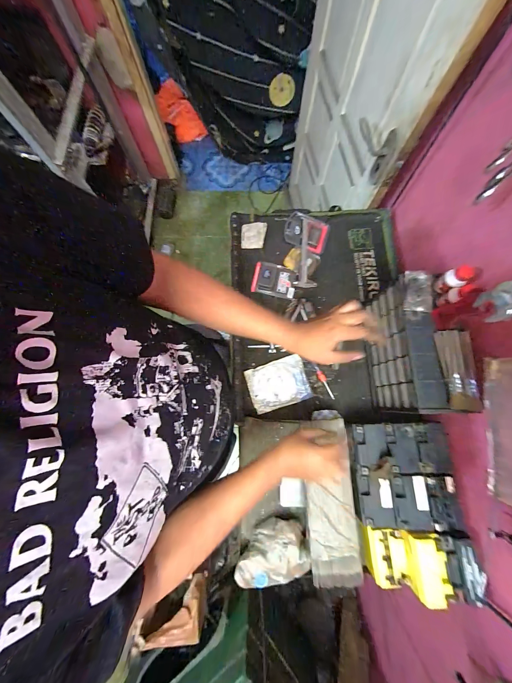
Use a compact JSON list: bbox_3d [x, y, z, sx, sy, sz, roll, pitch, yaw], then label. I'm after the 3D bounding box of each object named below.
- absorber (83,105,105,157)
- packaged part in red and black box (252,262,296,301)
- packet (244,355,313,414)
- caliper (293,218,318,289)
[{"bbox_3d":[-0.760,-0.980,1.192,0.063,0.048,0.212,41,117,8],"label":"absorber"},{"bbox_3d":[0.057,-0.190,0.783,0.129,0.033,0.104,10,78,2],"label":"packaged part in red and black box"},{"bbox_3d":[0.062,0.120,0.711,0.162,0.008,0.123,-17,78,-4],"label":"packet"},{"bbox_3d":[0.160,-0.279,0.798,0.064,0.012,0.233,5,78,1],"label":"caliper"}]

